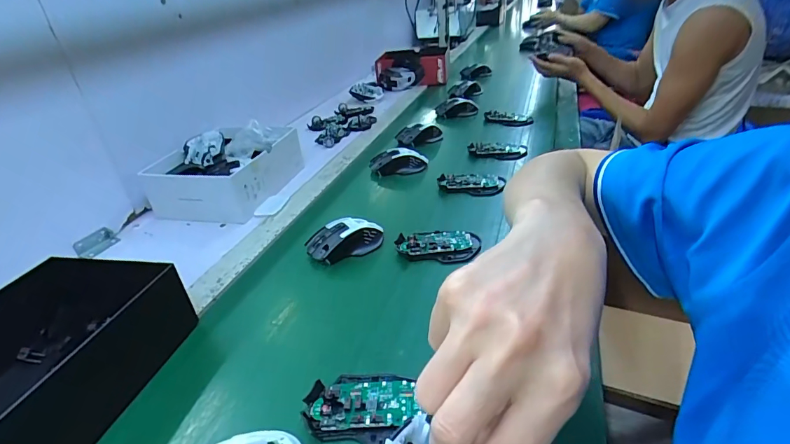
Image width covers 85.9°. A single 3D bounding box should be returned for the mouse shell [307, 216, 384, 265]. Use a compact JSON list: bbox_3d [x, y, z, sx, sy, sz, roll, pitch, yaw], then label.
[{"bbox_3d":[-0.071,0.021,0.612,0.110,0.036,0.060,-17,32,-17],"label":"mouse shell"}]

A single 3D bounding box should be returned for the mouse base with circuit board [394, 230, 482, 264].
[{"bbox_3d":[0.059,0.032,0.590,0.114,0.023,0.061,-1,31,9],"label":"mouse base with circuit board"}]

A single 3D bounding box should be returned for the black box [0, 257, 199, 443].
[{"bbox_3d":[-0.362,0.138,0.426,0.209,0.083,0.221,2,31,14],"label":"black box"}]

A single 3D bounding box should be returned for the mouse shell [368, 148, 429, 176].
[{"bbox_3d":[0.007,-0.121,0.838,0.114,0.039,0.060,-6,30,3],"label":"mouse shell"}]

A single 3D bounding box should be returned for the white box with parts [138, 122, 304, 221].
[{"bbox_3d":[-0.317,-0.109,0.831,0.201,0.094,0.268,2,31,17],"label":"white box with parts"}]

